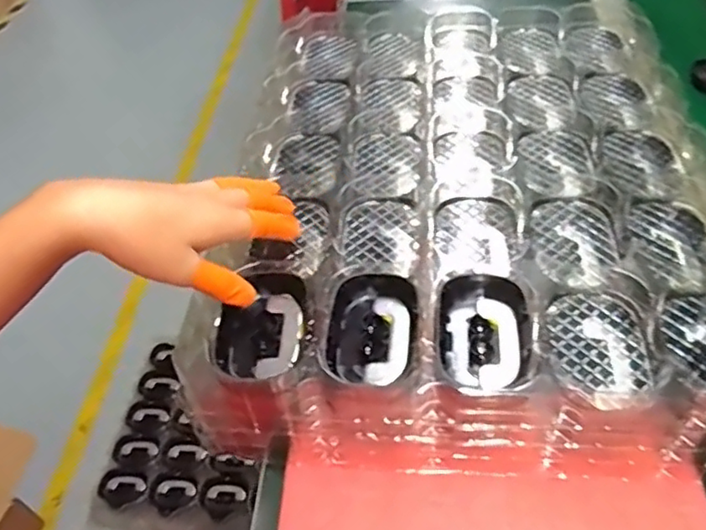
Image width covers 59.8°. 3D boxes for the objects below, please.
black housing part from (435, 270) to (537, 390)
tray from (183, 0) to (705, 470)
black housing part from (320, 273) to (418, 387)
[{"bbox_3d":[0.087,0.045,0.409,0.061,0.019,0.089,0,47,4],"label":"black housing part"},{"bbox_3d":[0.109,-0.091,0.551,0.379,0.066,0.541,4,48,4],"label":"tray"},{"bbox_3d":[0.012,0.046,0.413,0.058,0.024,0.087,4,48,7],"label":"black housing part"}]

